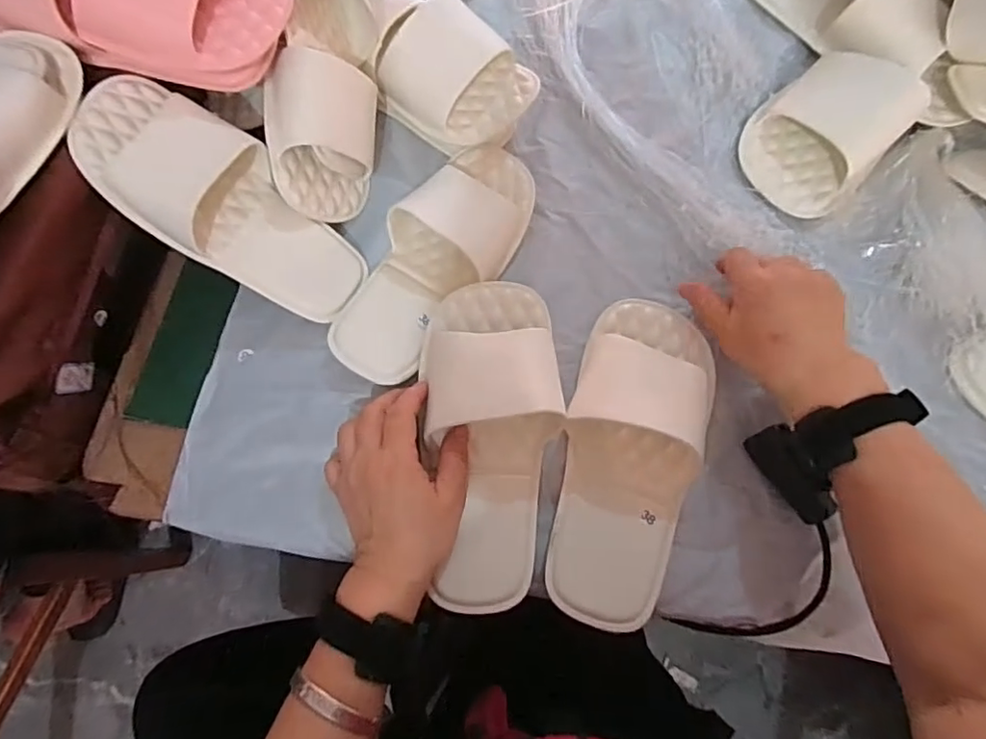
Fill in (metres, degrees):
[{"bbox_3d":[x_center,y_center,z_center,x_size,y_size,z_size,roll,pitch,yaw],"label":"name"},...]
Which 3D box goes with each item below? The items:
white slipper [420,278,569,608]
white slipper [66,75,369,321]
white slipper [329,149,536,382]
[{"bbox_3d":[-0.001,0.045,0.410,0.095,0.046,0.232,0,75,0],"label":"white slipper"},{"bbox_3d":[-0.197,-0.124,0.426,0.222,0.045,0.093,39,72,-19],"label":"white slipper"},{"bbox_3d":[-0.038,-0.096,0.466,0.093,0.042,0.232,30,72,11],"label":"white slipper"}]

